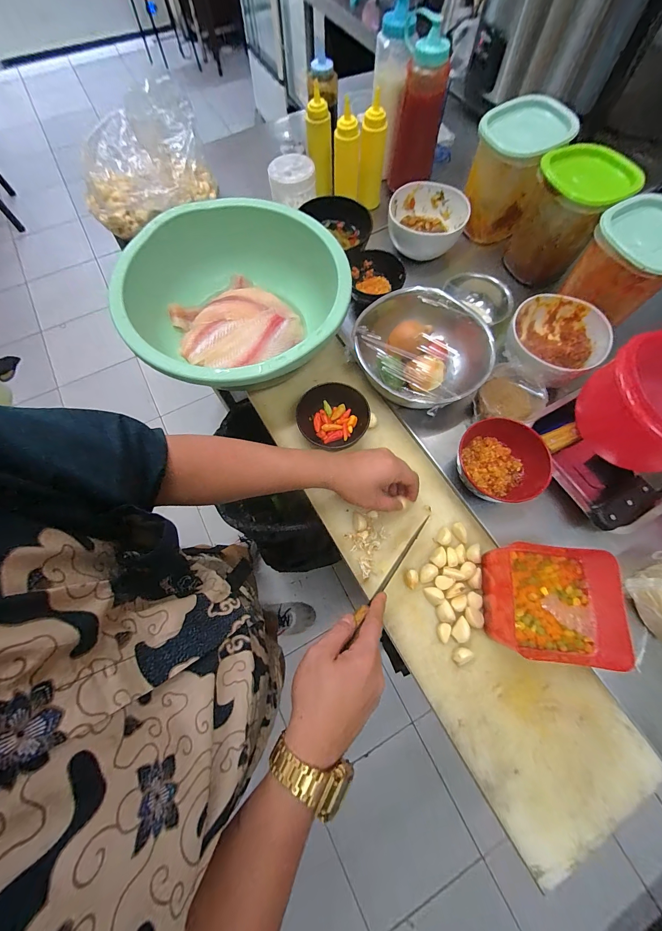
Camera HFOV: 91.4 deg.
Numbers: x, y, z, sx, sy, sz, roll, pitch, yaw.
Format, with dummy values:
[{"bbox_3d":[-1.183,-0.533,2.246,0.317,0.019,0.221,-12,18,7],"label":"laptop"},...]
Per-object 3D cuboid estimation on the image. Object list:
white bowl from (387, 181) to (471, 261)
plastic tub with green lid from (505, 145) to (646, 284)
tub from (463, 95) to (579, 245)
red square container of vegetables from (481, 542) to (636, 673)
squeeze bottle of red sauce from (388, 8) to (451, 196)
[{"bbox_3d":[0.189,-0.488,0.647,0.140,0.068,0.140,16,70,6],"label":"white bowl"},{"bbox_3d":[0.404,-0.428,0.576,0.142,0.162,0.113,27,72,9],"label":"plastic tub with green lid"},{"bbox_3d":[0.328,-0.542,0.608,0.143,0.167,0.125,29,72,10],"label":"tub"},{"bbox_3d":[0.271,0.172,0.405,0.119,0.080,0.136,6,70,2],"label":"red square container of vegetables"},{"bbox_3d":[0.165,-0.681,0.622,0.091,0.197,0.099,0,70,0],"label":"squeeze bottle of red sauce"}]

